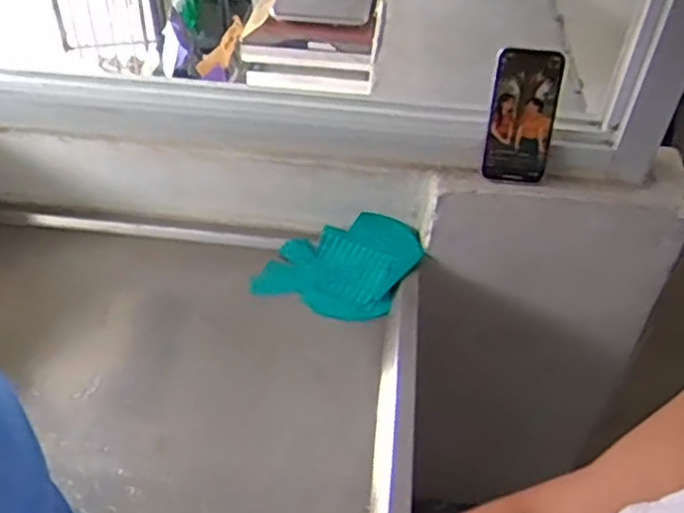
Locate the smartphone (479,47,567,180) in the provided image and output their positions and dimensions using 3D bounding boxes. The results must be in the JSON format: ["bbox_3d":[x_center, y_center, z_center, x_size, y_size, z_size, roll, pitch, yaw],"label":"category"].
[{"bbox_3d":[0.200,-0.154,0.770,0.071,0.144,0.015,7,28,5],"label":"smartphone"}]

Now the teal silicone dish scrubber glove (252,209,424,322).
[{"bbox_3d":[-0.004,0.009,0.842,0.178,0.053,0.135,15,45,12],"label":"teal silicone dish scrubber glove"}]

